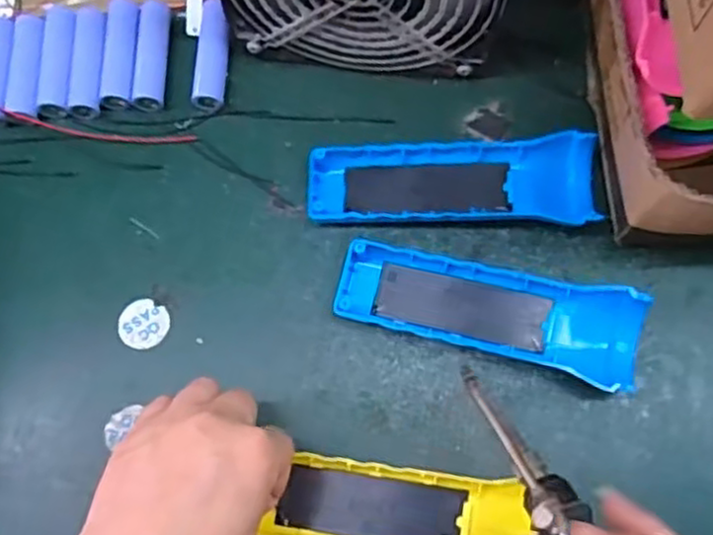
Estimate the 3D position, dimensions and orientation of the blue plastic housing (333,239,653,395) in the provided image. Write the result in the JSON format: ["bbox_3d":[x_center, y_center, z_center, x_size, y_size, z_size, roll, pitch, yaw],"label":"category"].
[{"bbox_3d":[0.068,0.023,0.373,0.156,0.025,0.048,11,75,6],"label":"blue plastic housing"}]

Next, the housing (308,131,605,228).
[{"bbox_3d":[0.053,-0.047,0.397,0.155,0.021,0.050,1,74,3],"label":"housing"}]

